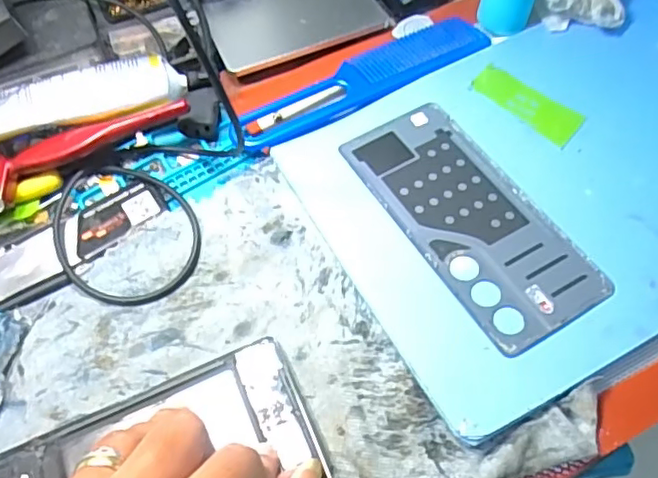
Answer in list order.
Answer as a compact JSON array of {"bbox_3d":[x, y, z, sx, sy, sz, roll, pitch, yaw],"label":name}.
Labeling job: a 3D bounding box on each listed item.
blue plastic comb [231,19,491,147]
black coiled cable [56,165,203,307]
[{"bbox_3d":[0.023,-0.105,0.393,0.182,0.007,0.035,-29,60,-14],"label":"blue plastic comb"},{"bbox_3d":[-0.118,-0.005,0.344,0.100,0.010,0.075,33,65,22],"label":"black coiled cable"}]

